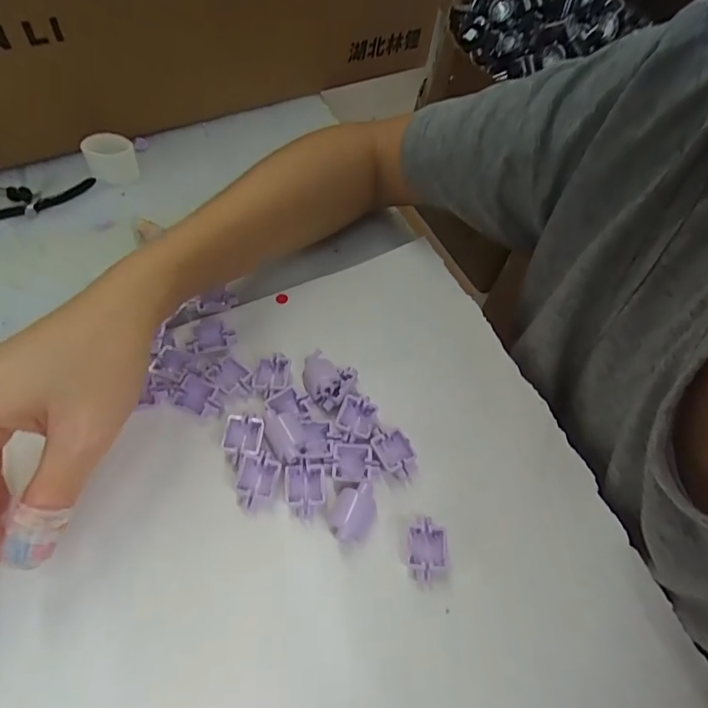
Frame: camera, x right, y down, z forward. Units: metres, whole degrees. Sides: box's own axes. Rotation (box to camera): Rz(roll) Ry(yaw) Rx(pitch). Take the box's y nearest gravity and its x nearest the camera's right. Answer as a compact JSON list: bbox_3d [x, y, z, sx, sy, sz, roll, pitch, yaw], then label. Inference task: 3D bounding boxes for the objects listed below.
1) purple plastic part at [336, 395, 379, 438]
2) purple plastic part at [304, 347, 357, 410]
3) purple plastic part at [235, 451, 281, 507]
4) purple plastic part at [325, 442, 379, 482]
[{"bbox_3d":[0.002,0.033,0.261,0.020,0.005,0.023,17,59,5],"label":"purple plastic part"},{"bbox_3d":[-0.016,0.013,0.270,0.033,0.016,0.028,34,61,14],"label":"purple plastic part"},{"bbox_3d":[-0.049,0.063,0.241,0.019,0.005,0.025,15,58,3],"label":"purple plastic part"},{"bbox_3d":[-0.001,0.057,0.250,0.026,0.007,0.020,3,59,-4],"label":"purple plastic part"}]

